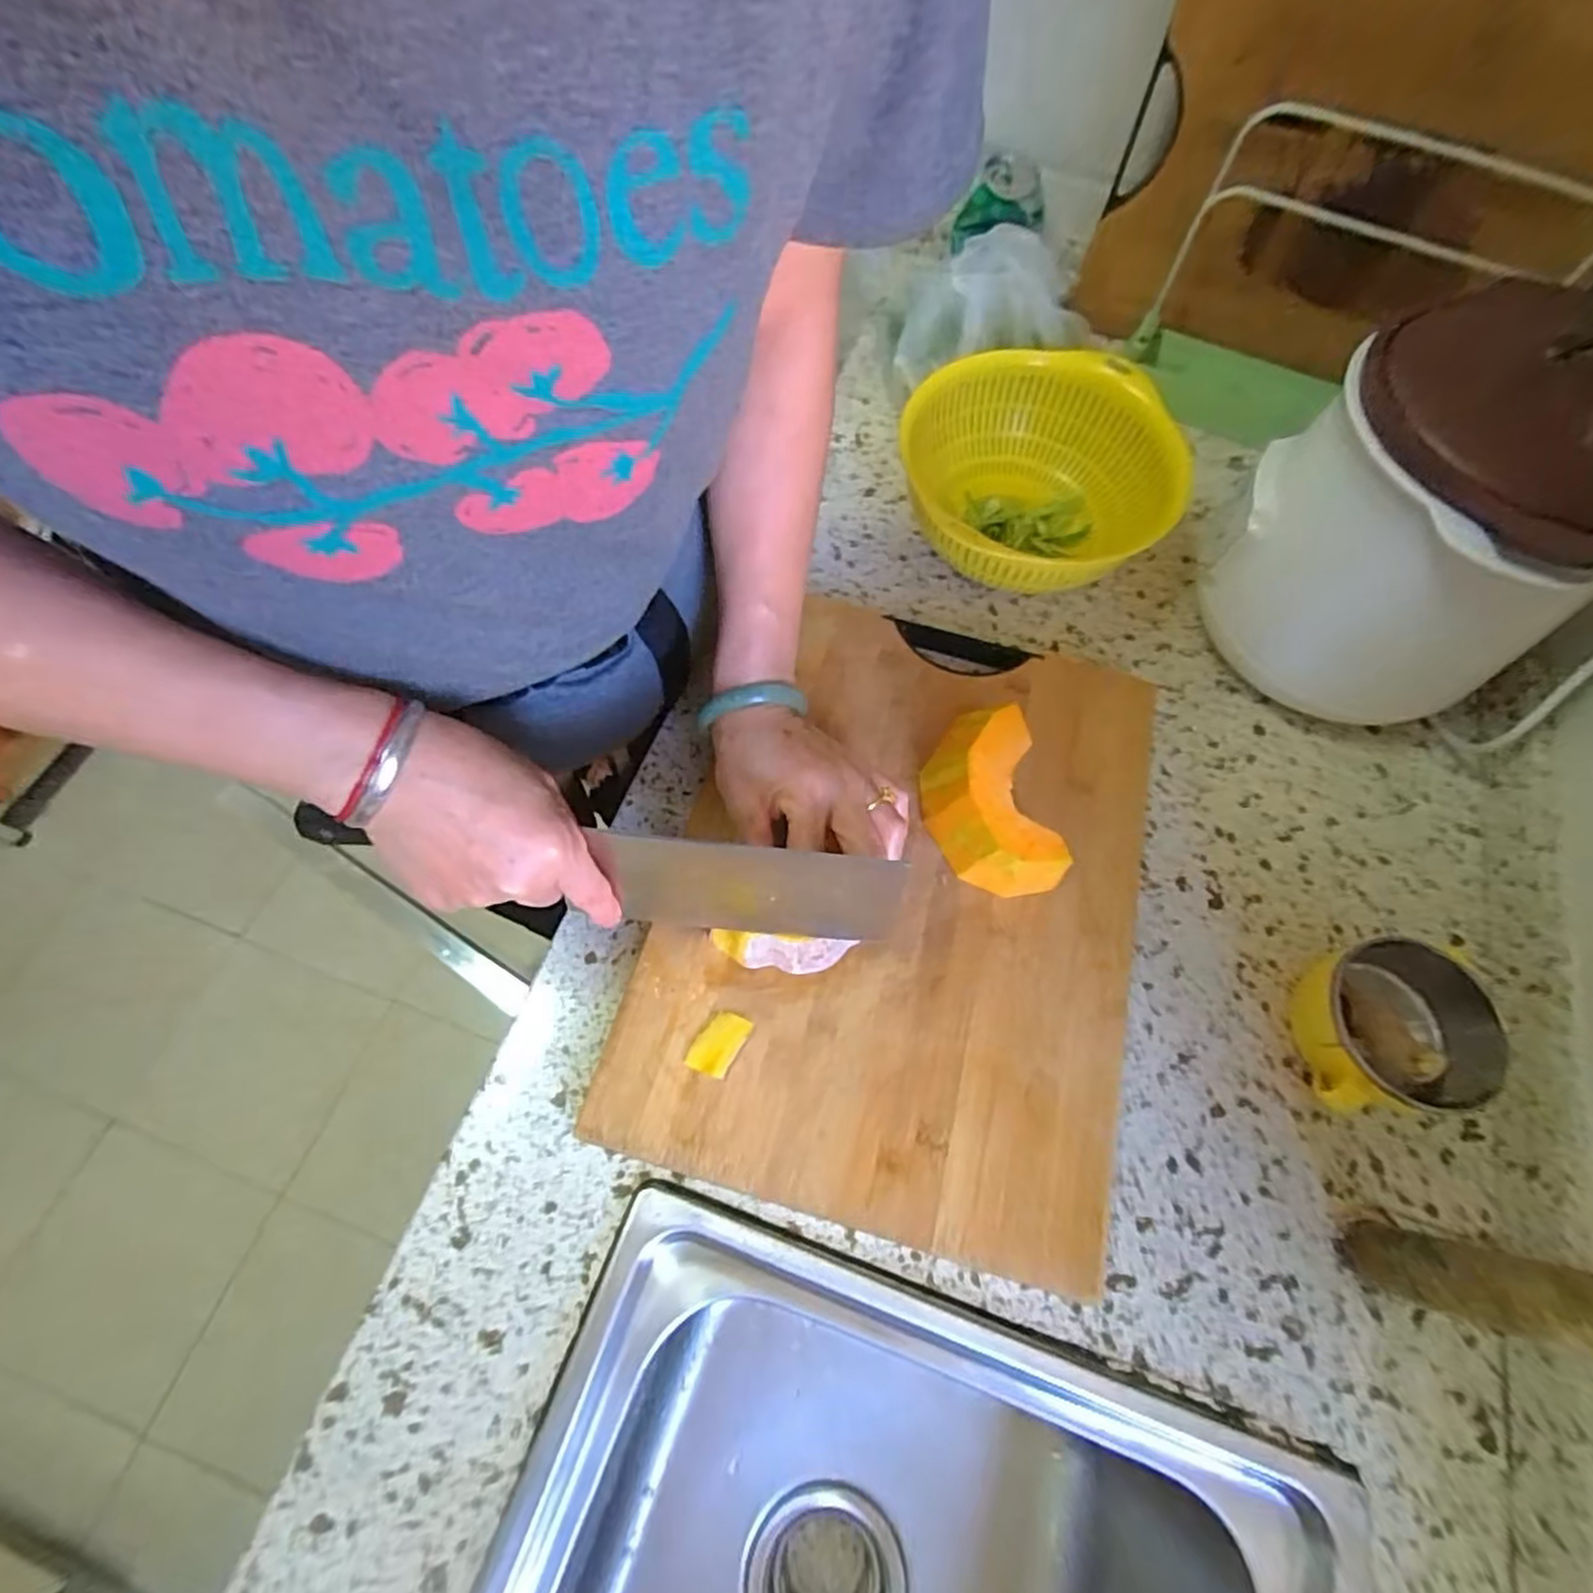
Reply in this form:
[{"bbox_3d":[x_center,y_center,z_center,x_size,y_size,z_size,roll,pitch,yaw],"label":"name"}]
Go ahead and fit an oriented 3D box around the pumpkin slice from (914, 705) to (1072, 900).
[{"bbox_3d":[0.119,0.002,0.458,0.067,0.039,0.121,-11,67,-7],"label":"pumpkin slice"}]

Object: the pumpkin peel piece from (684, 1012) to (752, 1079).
[{"bbox_3d":[-0.046,0.143,0.417,0.025,0.005,0.038,28,68,10],"label":"pumpkin peel piece"}]

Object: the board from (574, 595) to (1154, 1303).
[{"bbox_3d":[0.070,0.058,0.473,0.285,0.029,0.396,16,66,5],"label":"board"}]

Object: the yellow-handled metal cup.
[{"bbox_3d":[0.362,0.136,0.440,0.093,0.048,0.105,5,66,0],"label":"yellow-handled metal cup"}]

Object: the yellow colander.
[{"bbox_3d":[0.175,-0.255,0.572,0.205,0.112,0.192,1,66,-2],"label":"yellow colander"}]

